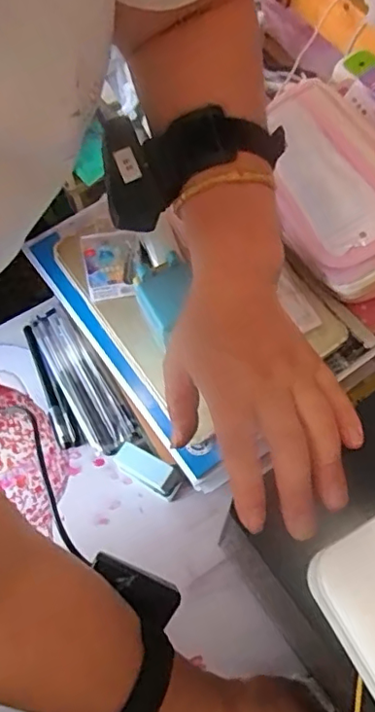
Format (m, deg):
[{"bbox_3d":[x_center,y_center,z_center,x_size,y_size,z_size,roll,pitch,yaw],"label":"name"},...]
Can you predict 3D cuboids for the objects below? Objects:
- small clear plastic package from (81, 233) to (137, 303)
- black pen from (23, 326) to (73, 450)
[{"bbox_3d":[-0.066,-0.078,0.481,0.046,0.007,0.055,-6,104,5],"label":"small clear plastic package"},{"bbox_3d":[-0.144,0.030,0.561,0.012,0.009,0.140,-22,69,-8],"label":"black pen"}]

